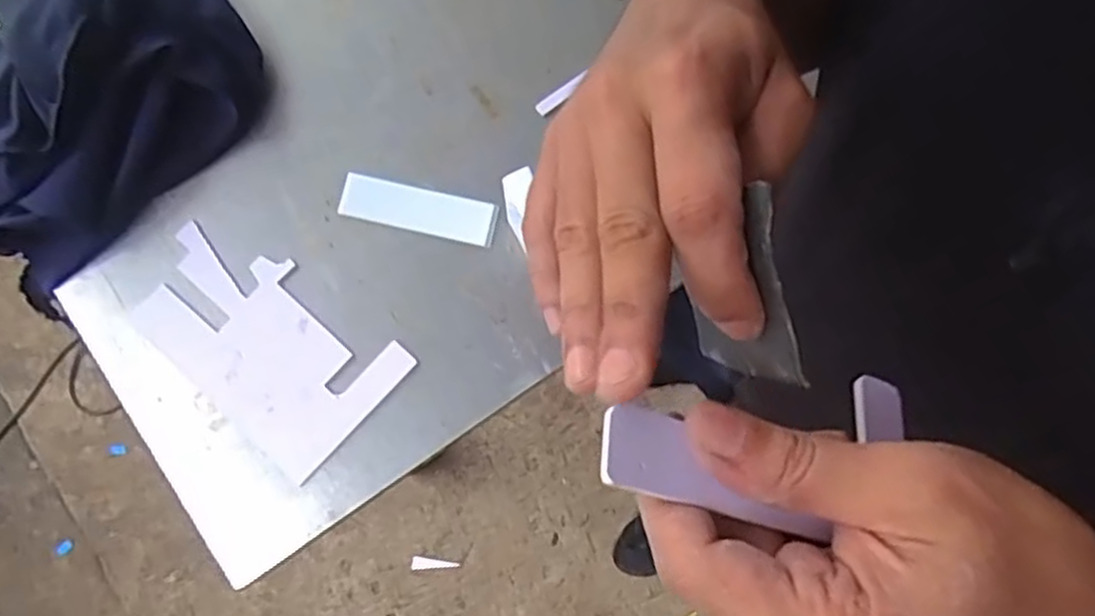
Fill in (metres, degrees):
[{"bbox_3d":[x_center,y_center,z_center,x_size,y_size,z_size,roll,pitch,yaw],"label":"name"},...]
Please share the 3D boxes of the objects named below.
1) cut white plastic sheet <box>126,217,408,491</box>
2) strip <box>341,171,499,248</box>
[{"bbox_3d":[-0.243,0.028,0.634,0.217,0.005,0.132,40,83,6],"label":"cut white plastic sheet"},{"bbox_3d":[-0.113,-0.088,0.654,0.135,0.007,0.040,13,83,0],"label":"strip"}]

